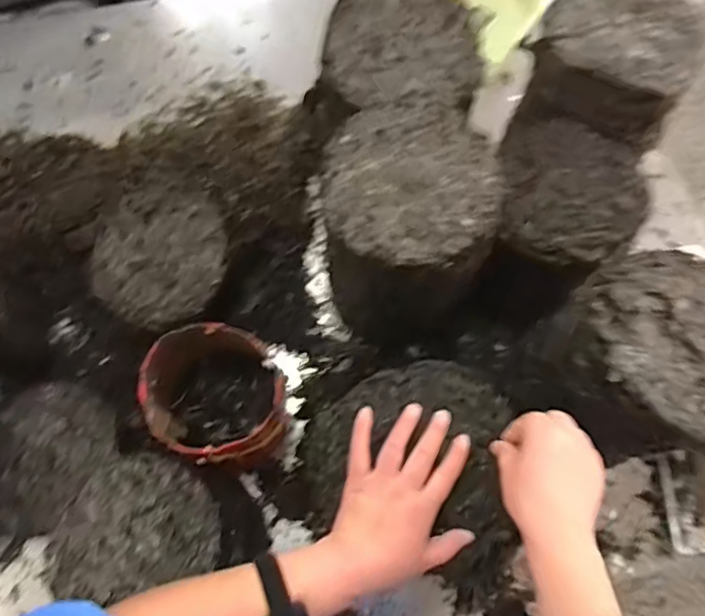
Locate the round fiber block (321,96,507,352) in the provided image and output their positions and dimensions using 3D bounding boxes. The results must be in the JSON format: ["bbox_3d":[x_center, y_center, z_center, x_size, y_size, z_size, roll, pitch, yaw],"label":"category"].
[{"bbox_3d":[0.063,-0.088,0.773,0.197,0.300,0.202,1,71,-1],"label":"round fiber block"}]

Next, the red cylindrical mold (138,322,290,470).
[{"bbox_3d":[-0.178,0.121,0.785,0.174,0.180,0.155,17,72,5],"label":"red cylindrical mold"}]

